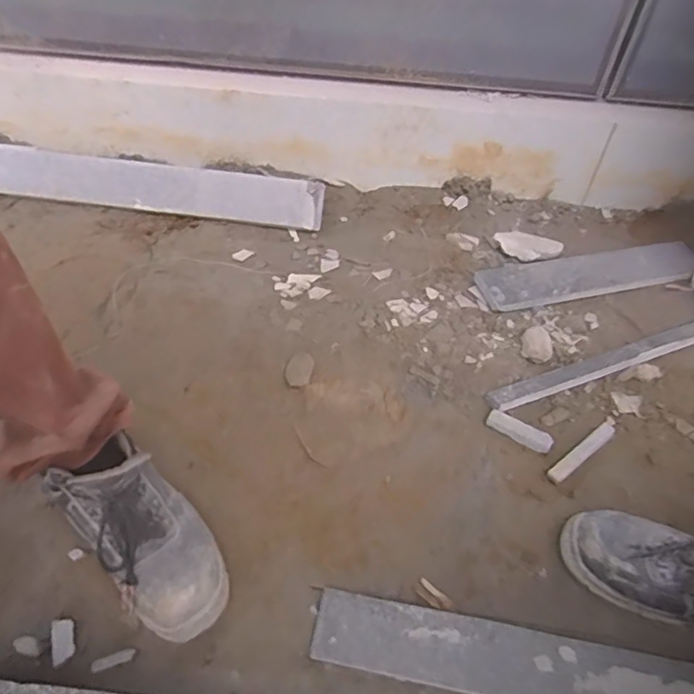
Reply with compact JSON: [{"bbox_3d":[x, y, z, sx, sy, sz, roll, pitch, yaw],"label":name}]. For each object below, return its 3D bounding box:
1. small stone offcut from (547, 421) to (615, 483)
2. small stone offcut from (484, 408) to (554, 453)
[{"bbox_3d":[0.333,0.147,0.792,0.140,0.016,0.022,-30,59,-26],"label":"small stone offcut"},{"bbox_3d":[0.247,0.121,0.806,0.093,0.019,0.026,30,54,19],"label":"small stone offcut"}]

